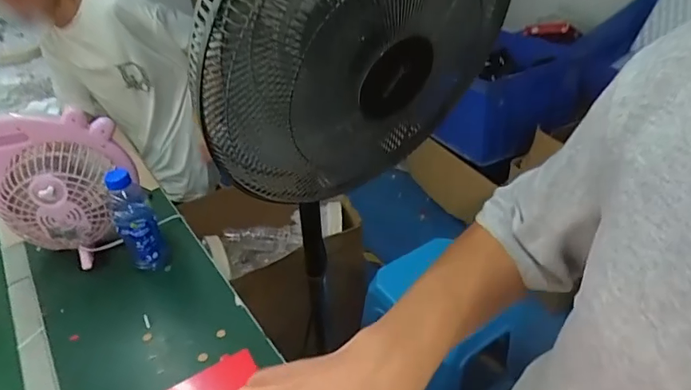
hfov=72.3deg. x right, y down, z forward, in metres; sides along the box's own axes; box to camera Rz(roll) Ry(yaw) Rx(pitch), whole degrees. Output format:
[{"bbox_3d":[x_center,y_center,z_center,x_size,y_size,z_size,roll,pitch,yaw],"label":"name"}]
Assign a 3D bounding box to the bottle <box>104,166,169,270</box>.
[{"bbox_3d":[-0.387,0.053,0.880,0.069,0.197,0.057,-21,41,-21],"label":"bottle"}]

